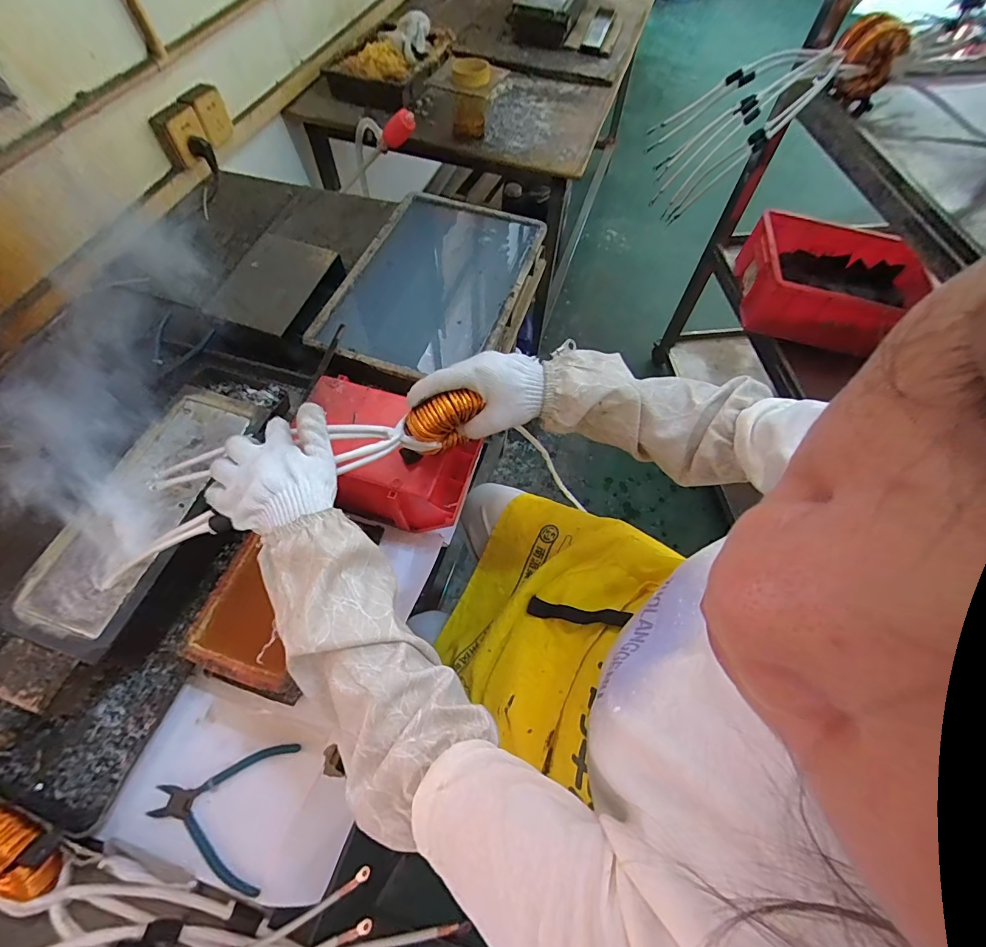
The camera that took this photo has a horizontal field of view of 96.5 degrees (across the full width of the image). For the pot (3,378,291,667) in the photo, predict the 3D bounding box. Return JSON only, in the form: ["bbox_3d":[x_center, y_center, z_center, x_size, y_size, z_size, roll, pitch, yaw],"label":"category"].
[{"bbox_3d":[-0.413,0.034,0.575,0.153,0.078,0.381,16,63,8],"label":"pot"}]

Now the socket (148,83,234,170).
[{"bbox_3d":[-0.632,-0.748,0.945,0.048,0.087,0.185,13,63,6],"label":"socket"}]

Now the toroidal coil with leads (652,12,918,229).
[{"bbox_3d":[0.583,-0.773,0.957,0.483,0.172,0.177,-23,60,25],"label":"toroidal coil with leads"}]

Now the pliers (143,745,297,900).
[{"bbox_3d":[-0.291,0.353,0.463,0.133,0.008,0.124,5,62,2],"label":"pliers"}]

